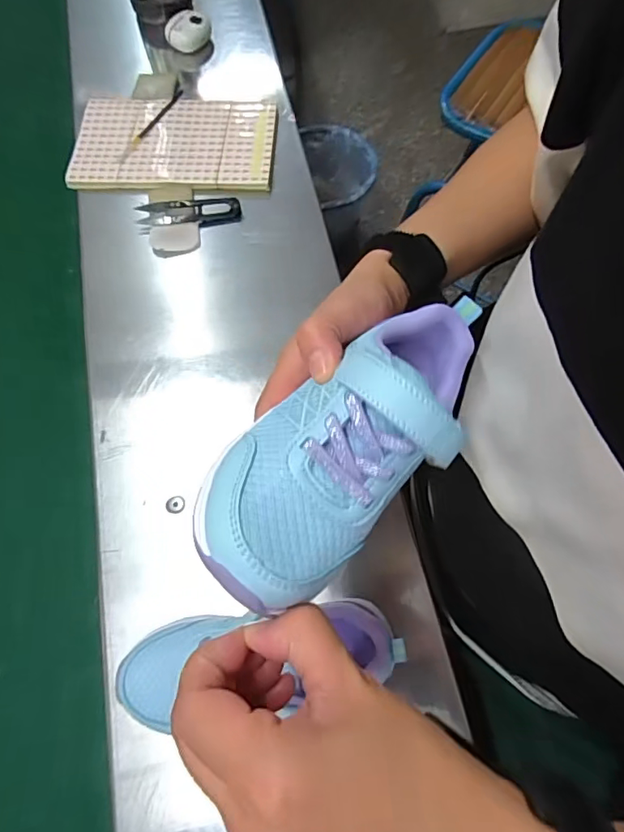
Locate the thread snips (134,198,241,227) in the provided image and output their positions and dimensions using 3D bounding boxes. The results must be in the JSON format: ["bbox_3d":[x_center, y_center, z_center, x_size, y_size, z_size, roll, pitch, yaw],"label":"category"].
[{"bbox_3d":[-0.122,-0.203,0.513,0.099,0.011,0.025,-5,68,0],"label":"thread snips"}]

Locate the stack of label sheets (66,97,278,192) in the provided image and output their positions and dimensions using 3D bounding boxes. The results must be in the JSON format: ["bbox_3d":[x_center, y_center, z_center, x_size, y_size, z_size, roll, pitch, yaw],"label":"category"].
[{"bbox_3d":[-0.145,-0.295,0.550,0.208,0.010,0.134,1,68,2],"label":"stack of label sheets"}]

